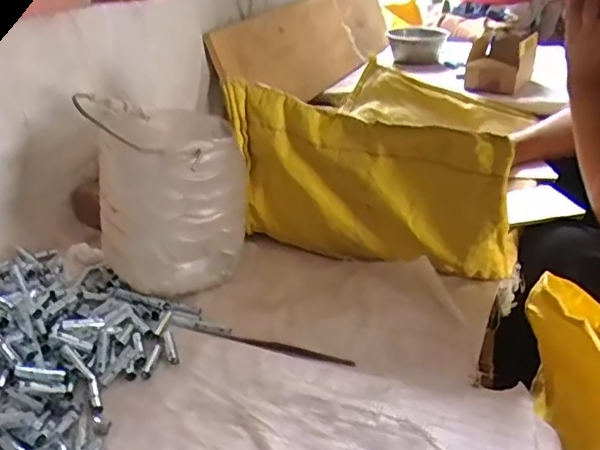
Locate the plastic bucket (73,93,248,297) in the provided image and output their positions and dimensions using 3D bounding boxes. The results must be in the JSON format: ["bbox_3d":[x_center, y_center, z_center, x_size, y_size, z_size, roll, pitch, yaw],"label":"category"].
[{"bbox_3d":[-0.147,-0.039,0.689,0.155,0.176,0.187,-4,26,-9],"label":"plastic bucket"}]

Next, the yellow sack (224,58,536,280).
[{"bbox_3d":[0.078,-0.044,0.677,0.310,0.217,0.081,14,29,27],"label":"yellow sack"}]

